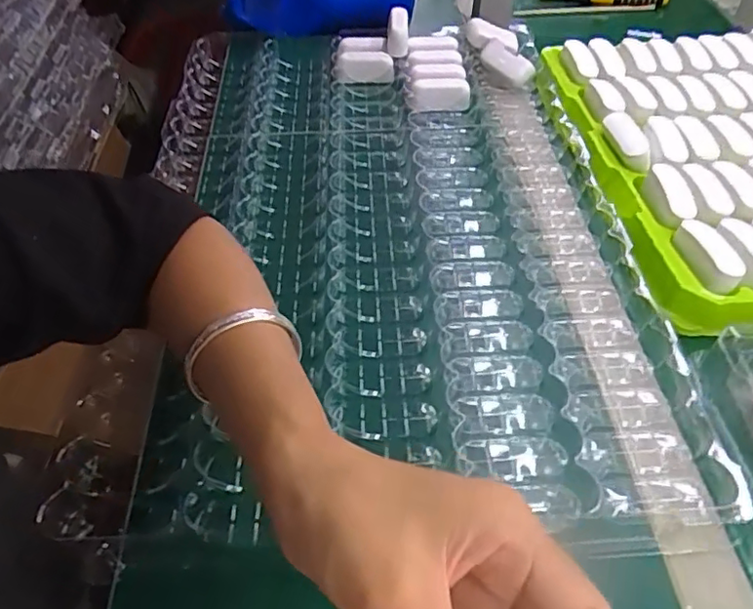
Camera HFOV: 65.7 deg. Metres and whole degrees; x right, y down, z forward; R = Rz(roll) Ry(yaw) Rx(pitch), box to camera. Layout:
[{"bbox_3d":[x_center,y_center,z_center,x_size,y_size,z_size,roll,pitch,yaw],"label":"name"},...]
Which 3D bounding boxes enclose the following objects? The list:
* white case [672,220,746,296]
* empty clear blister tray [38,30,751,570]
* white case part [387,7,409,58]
[{"bbox_3d":[0.246,-0.035,0.432,0.029,0.021,0.065,-5,50,1],"label":"white case"},{"bbox_3d":[-0.005,-0.088,0.496,0.369,0.033,0.563,-5,50,0],"label":"empty clear blister tray"},{"bbox_3d":[0.024,-0.307,0.659,0.024,0.053,0.015,1,7,6],"label":"white case part"}]

